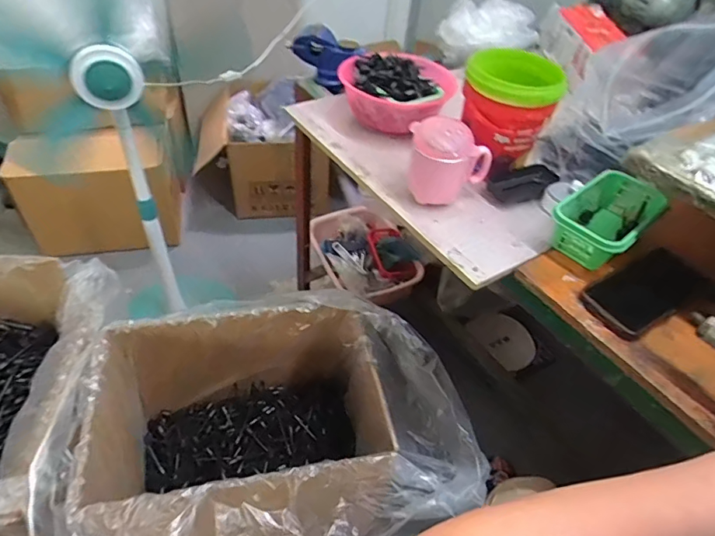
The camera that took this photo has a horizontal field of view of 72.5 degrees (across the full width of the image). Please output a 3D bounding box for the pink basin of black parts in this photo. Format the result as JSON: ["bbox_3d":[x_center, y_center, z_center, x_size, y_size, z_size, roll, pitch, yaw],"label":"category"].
[{"bbox_3d":[0.061,-0.305,0.837,0.187,0.077,0.154,24,47,17],"label":"pink basin of black parts"}]

